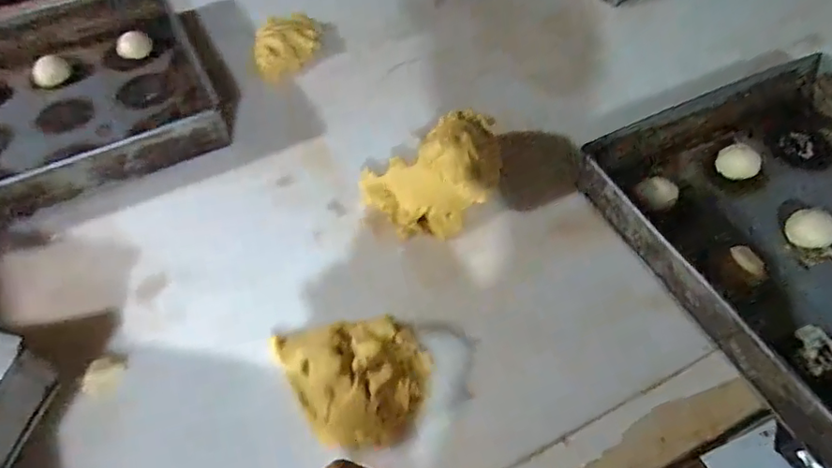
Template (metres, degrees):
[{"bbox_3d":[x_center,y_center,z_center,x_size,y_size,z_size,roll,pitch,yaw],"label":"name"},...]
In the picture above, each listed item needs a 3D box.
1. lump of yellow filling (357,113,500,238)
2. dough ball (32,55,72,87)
[{"bbox_3d":[0.029,-0.074,0.691,0.176,0.083,0.120,-26,56,-17],"label":"lump of yellow filling"},{"bbox_3d":[-0.588,-0.261,0.904,0.055,0.036,0.051,-31,58,-20],"label":"dough ball"}]

